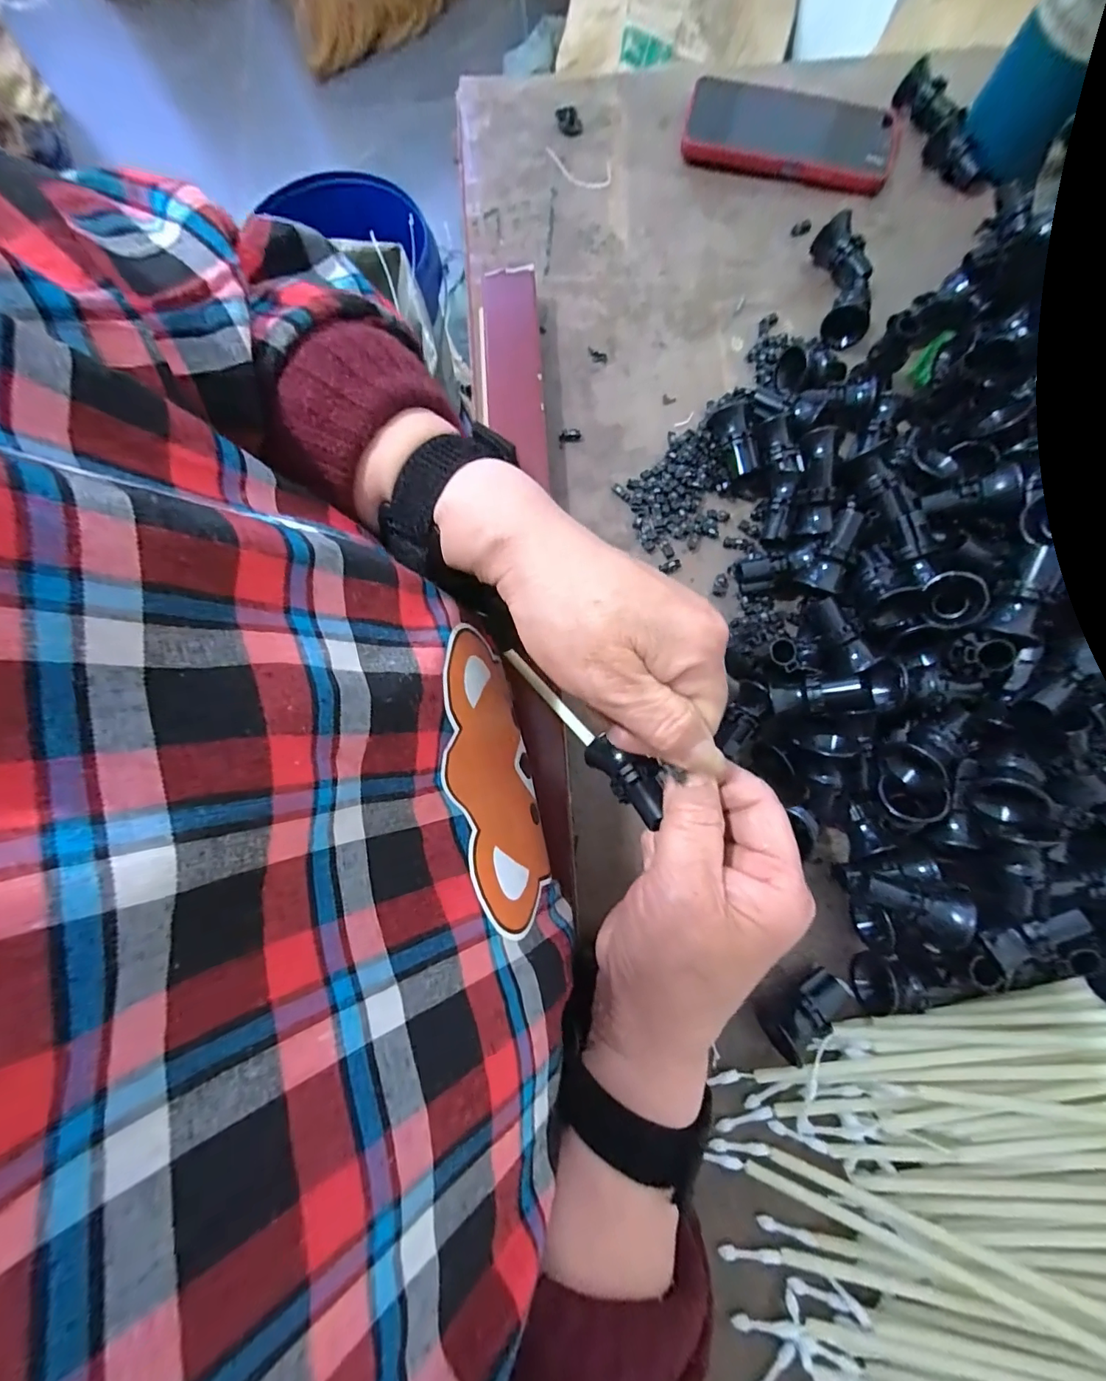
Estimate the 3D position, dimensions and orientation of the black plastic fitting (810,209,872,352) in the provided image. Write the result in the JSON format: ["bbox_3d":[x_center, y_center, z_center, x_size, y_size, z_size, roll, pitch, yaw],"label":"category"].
[{"bbox_3d":[0.217,-0.301,0.367,0.036,0.033,0.086,0,78,-1],"label":"black plastic fitting"}]

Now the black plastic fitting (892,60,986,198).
[{"bbox_3d":[0.312,-0.447,0.401,0.028,0.031,0.114,-22,79,-5],"label":"black plastic fitting"}]

